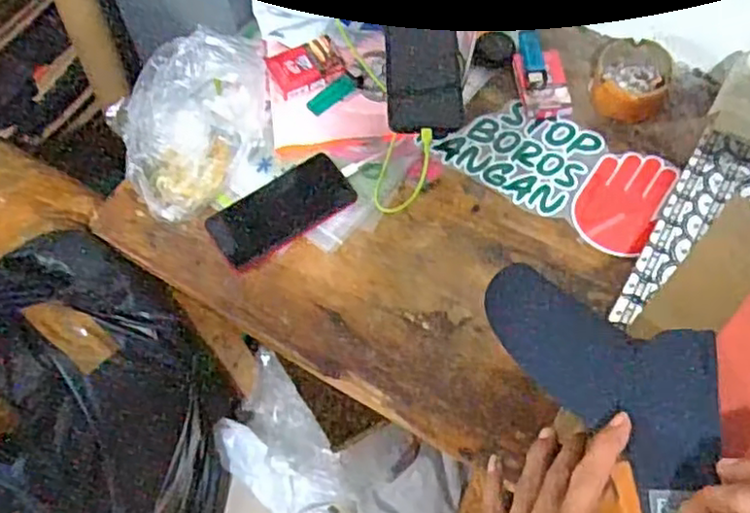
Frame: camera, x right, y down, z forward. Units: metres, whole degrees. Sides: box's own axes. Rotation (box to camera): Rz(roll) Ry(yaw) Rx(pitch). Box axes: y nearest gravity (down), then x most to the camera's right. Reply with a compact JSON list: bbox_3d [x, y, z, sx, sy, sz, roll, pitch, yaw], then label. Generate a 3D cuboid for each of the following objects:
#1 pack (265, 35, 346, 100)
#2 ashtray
[{"bbox_3d":[-0.080,-0.225,0.804,0.080,0.016,0.057,-27,64,-10],"label":"pack"},{"bbox_3d":[0.286,-0.196,0.763,0.083,0.037,0.098,16,65,11],"label":"ashtray"}]

